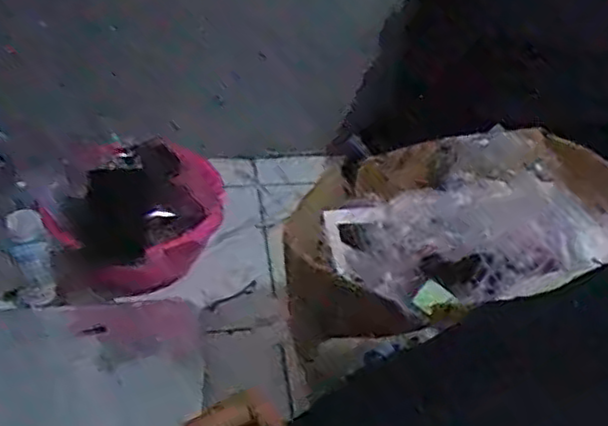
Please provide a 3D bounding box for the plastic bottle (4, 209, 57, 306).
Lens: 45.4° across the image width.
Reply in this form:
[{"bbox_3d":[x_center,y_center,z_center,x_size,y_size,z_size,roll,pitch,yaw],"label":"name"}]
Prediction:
[{"bbox_3d":[-0.319,0.054,0.851,0.048,0.121,0.035,-13,43,-19],"label":"plastic bottle"}]

